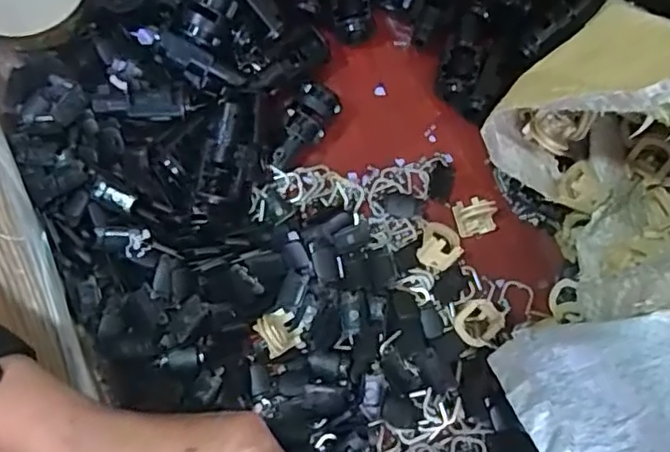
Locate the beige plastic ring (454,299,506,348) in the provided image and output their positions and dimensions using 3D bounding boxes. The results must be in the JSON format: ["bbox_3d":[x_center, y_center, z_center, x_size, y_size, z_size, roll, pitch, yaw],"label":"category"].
[{"bbox_3d":[0.079,0.052,0.334,0.026,0.012,0.022,-41,82,-8],"label":"beige plastic ring"}]

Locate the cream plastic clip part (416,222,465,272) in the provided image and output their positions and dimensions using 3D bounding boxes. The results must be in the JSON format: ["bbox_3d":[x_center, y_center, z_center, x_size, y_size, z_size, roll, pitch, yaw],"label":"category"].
[{"bbox_3d":[0.060,0.011,0.342,0.022,0.016,0.025,18,79,3],"label":"cream plastic clip part"}]

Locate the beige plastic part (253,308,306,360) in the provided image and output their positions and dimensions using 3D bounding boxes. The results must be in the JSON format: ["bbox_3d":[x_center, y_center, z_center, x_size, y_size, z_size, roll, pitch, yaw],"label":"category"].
[{"bbox_3d":[-0.030,0.057,0.324,0.021,0.013,0.022,-23,80,-5],"label":"beige plastic part"}]

